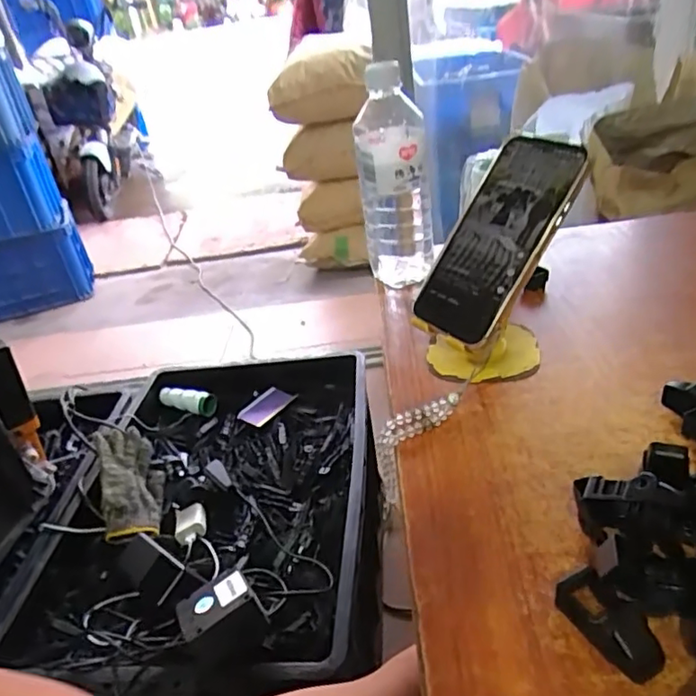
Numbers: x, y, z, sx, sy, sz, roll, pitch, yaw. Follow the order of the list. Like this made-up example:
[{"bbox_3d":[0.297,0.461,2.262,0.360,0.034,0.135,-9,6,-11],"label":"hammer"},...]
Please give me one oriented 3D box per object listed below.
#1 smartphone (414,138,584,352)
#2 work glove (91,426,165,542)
[{"bbox_3d":[0.115,-0.084,0.449,0.016,0.163,0.078,25,6,-44],"label":"smartphone"},{"bbox_3d":[-0.323,0.191,0.864,0.080,0.077,0.195,-19,33,-14],"label":"work glove"}]

